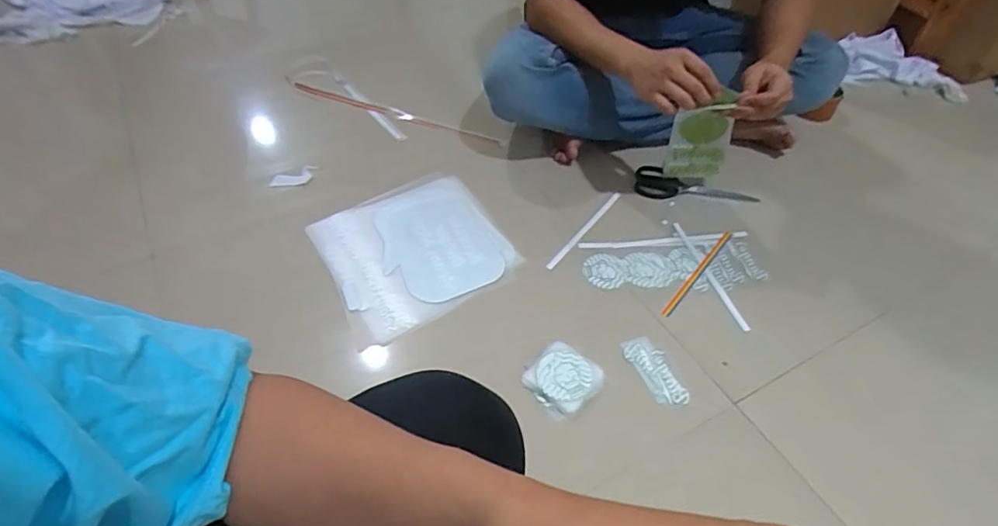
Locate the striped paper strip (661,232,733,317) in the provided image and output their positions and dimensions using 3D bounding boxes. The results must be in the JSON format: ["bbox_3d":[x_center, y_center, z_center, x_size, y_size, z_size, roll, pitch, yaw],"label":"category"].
[{"bbox_3d":[0.303,0.013,0.818,0.012,0.006,0.208,32,56,27],"label":"striped paper strip"}]

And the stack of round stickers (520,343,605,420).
[{"bbox_3d":[0.081,0.146,0.689,0.081,0.020,0.088,35,56,26],"label":"stack of round stickers"}]

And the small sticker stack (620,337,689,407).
[{"bbox_3d":[0.204,0.140,0.705,0.050,0.013,0.104,-16,50,-14],"label":"small sticker stack"}]

